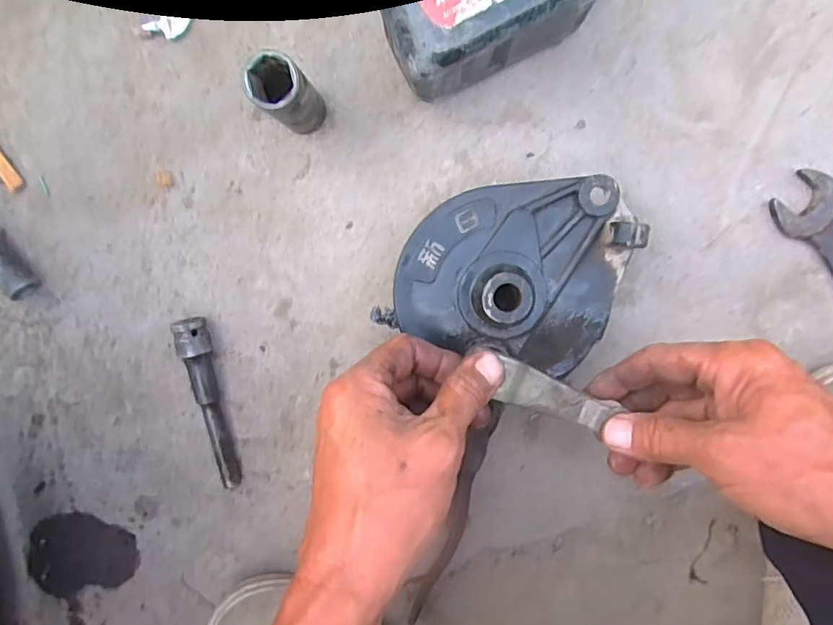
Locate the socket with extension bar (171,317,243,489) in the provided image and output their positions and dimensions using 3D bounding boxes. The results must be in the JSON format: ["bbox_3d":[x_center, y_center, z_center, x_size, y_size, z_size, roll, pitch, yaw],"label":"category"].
[{"bbox_3d":[-0.142,0.063,0.382,0.018,0.023,0.122,-8,99,2],"label":"socket with extension bar"}]

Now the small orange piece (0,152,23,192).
[{"bbox_3d":[-0.276,-0.098,0.370,0.011,0.005,0.036,-32,97,6],"label":"small orange piece"}]

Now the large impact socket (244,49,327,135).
[{"bbox_3d":[-0.072,-0.124,0.321,0.029,0.080,0.027,0,99,1],"label":"large impact socket"}]

